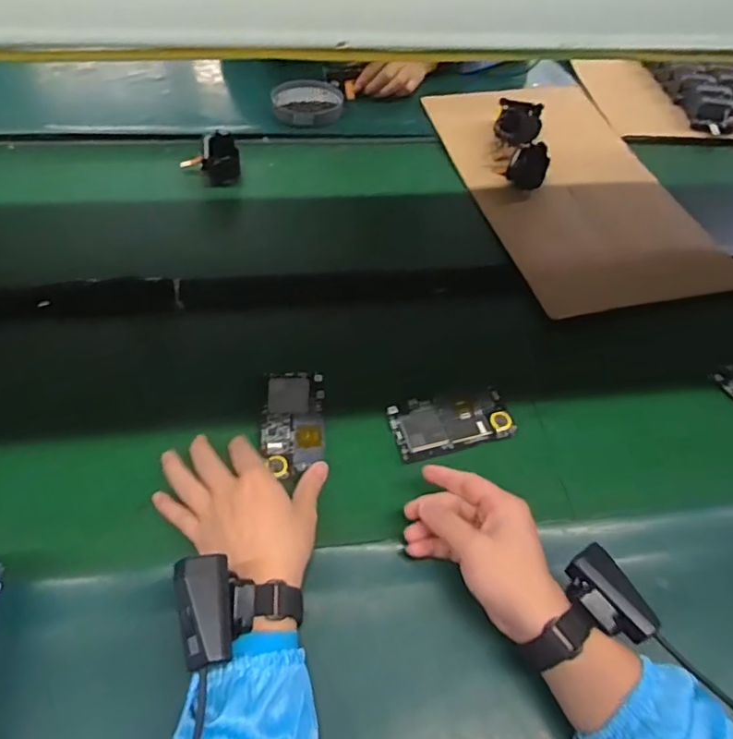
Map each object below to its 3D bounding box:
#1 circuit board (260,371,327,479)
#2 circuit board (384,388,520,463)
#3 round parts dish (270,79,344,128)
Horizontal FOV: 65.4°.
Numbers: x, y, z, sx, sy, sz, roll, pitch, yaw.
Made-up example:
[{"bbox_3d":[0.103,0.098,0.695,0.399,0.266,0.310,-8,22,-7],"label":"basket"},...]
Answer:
[{"bbox_3d":[-0.074,0.051,0.575,0.062,0.008,0.116,-1,52,-3],"label":"circuit board"},{"bbox_3d":[0.087,0.054,0.591,0.123,0.014,0.064,-12,58,-14],"label":"circuit board"},{"bbox_3d":[-0.094,-0.432,0.926,0.112,0.026,0.106,1,52,-1],"label":"round parts dish"}]

